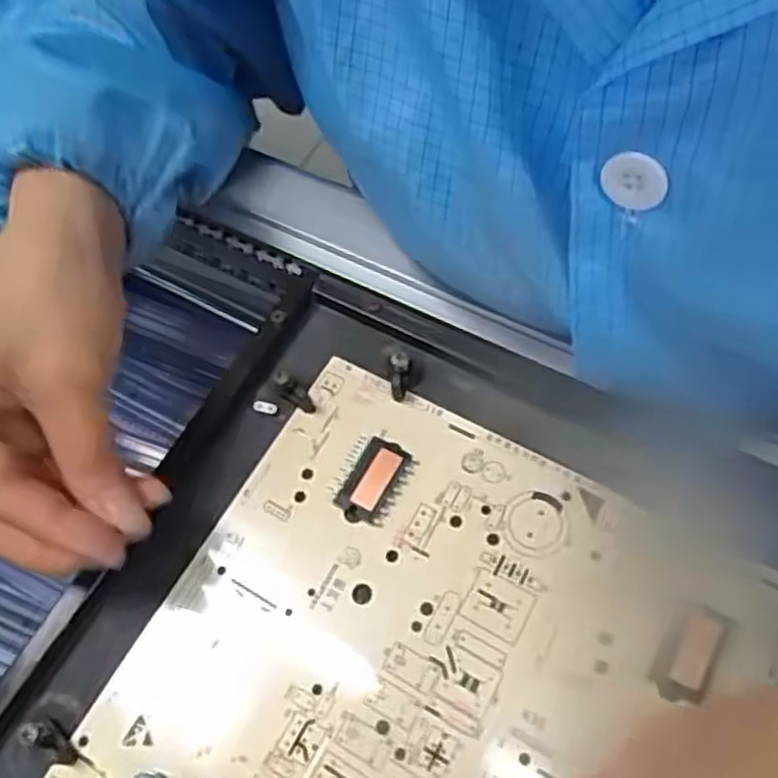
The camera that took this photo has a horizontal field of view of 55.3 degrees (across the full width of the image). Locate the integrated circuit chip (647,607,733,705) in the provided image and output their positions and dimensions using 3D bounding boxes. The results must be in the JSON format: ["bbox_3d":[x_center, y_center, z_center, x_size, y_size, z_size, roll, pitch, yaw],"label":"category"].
[{"bbox_3d":[0.107,0.093,0.263,0.019,0.004,0.035,26,71,17],"label":"integrated circuit chip"}]

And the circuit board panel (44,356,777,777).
[{"bbox_3d":[0.033,0.121,0.261,0.254,0.015,0.204,27,67,15],"label":"circuit board panel"}]

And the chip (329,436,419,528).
[{"bbox_3d":[-0.007,0.037,0.304,0.027,0.006,0.035,24,70,16],"label":"chip"}]

